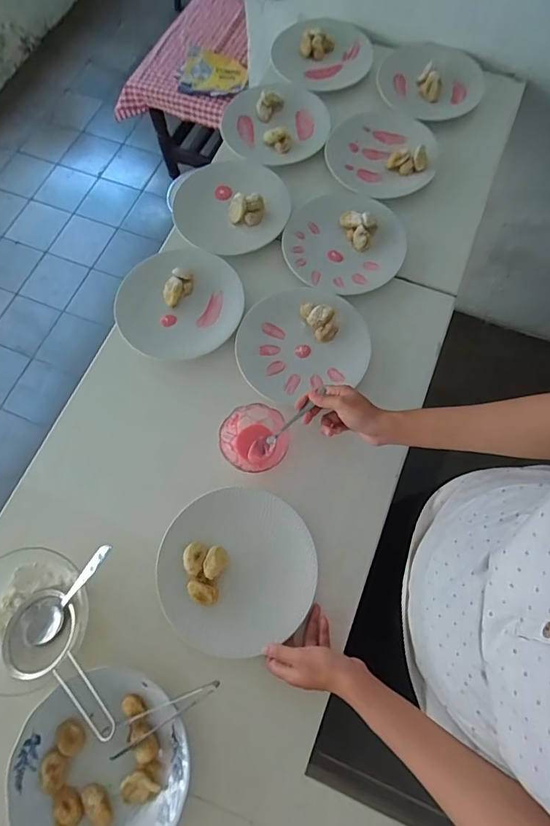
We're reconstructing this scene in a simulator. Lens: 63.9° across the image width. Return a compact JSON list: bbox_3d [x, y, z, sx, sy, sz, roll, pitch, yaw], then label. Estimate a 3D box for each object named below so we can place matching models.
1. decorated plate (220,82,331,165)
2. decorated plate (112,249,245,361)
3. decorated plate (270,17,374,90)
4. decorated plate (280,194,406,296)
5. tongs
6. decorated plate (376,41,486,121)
[{"bbox_3d":[0.002,-0.548,0.821,0.191,0.027,0.181,1,70,-2],"label":"decorated plate"},{"bbox_3d":[-0.147,-0.174,0.703,0.181,0.031,0.197,1,70,-2],"label":"decorated plate"},{"bbox_3d":[0.097,-0.725,0.882,0.194,0.023,0.185,1,70,-2],"label":"decorated plate"},{"bbox_3d":[0.113,-0.291,0.736,0.197,0.031,0.198,1,70,-2],"label":"decorated plate"},{"bbox_3d":[-0.127,0.340,0.500,0.149,0.019,0.031,-35,74,9],"label":"tongs"},{"bbox_3d":[0.309,-0.657,0.864,0.192,0.031,0.208,1,70,-2],"label":"decorated plate"}]

